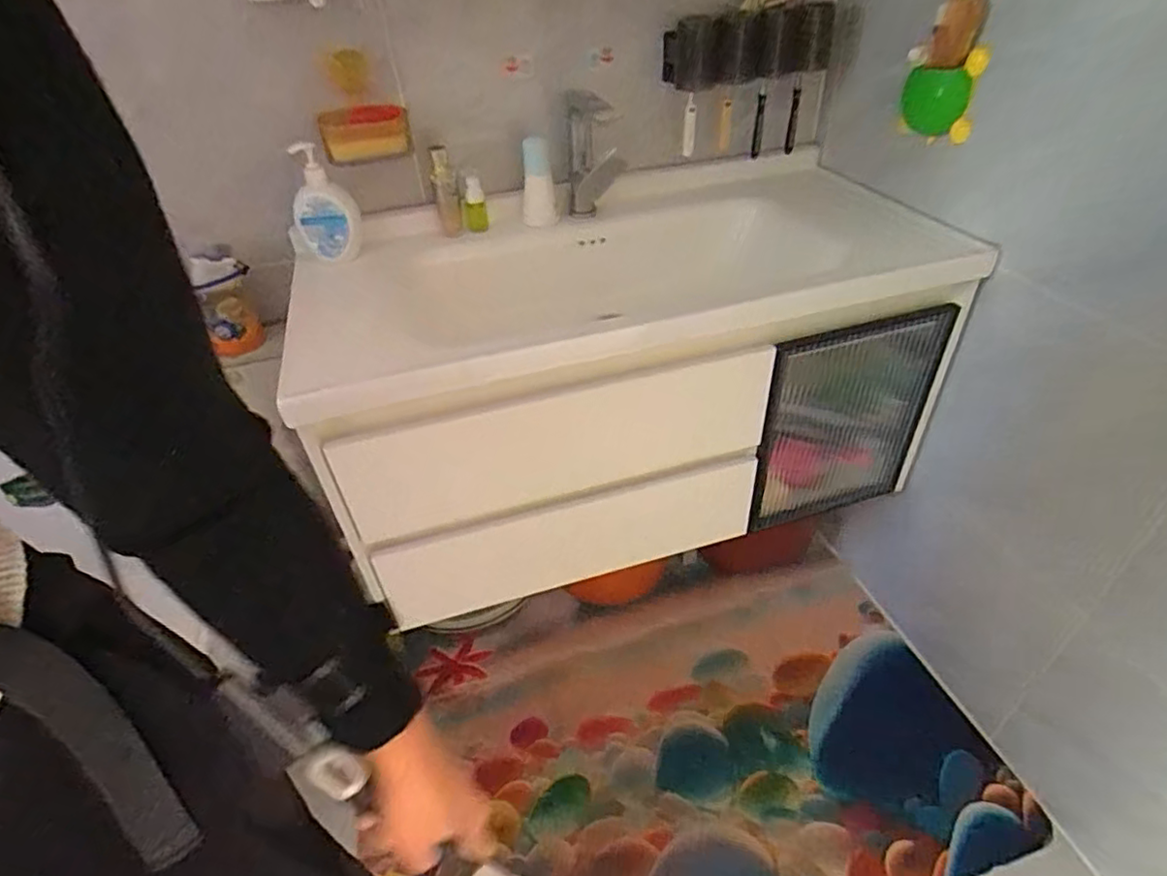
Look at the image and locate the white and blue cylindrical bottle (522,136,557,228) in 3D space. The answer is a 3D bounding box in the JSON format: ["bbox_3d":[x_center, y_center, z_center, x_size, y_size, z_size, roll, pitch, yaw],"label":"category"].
[{"bbox_3d":[-0.082,-0.446,1.076,0.060,0.138,0.038,-7,39,-2],"label":"white and blue cylindrical bottle"}]

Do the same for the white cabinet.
[{"bbox_3d":[0.057,-0.112,1.115,1.010,0.468,0.468,-13,40,-10],"label":"white cabinet"}]

